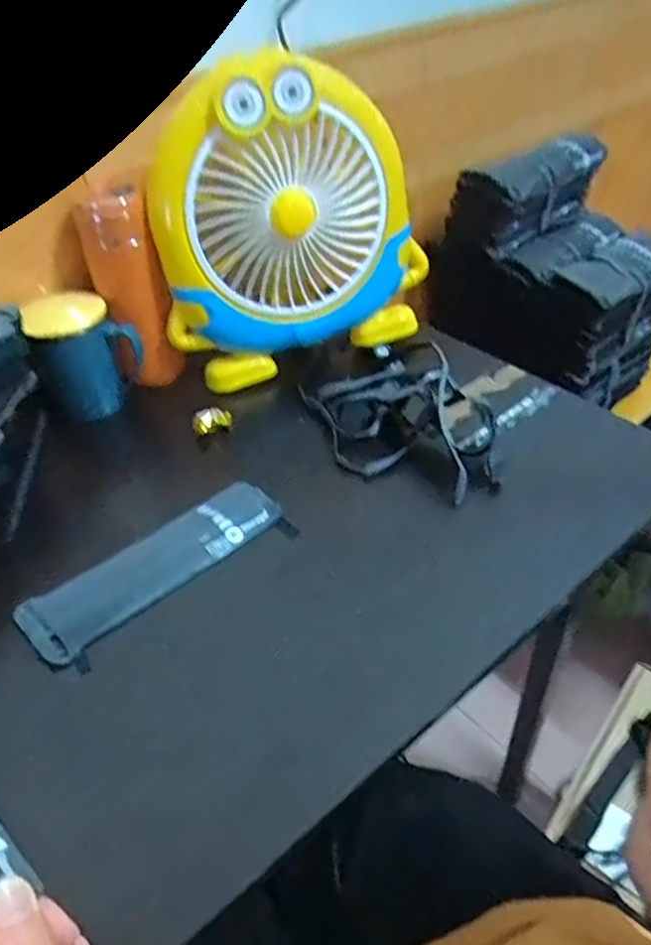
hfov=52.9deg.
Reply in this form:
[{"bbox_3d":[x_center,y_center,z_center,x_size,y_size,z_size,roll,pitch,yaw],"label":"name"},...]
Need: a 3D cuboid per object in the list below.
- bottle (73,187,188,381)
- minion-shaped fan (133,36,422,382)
[{"bbox_3d":[-0.186,-0.171,0.633,0.057,0.173,0.053,-27,47,-24],"label":"bottle"},{"bbox_3d":[-0.037,-0.237,0.624,0.250,0.261,0.089,-16,43,-13],"label":"minion-shaped fan"}]

